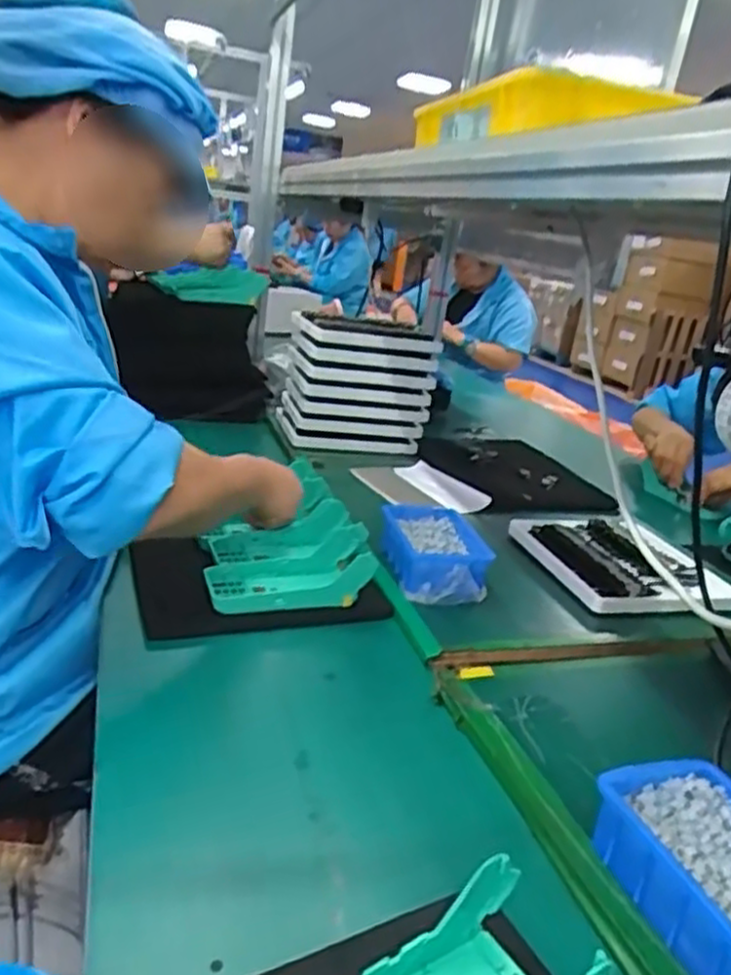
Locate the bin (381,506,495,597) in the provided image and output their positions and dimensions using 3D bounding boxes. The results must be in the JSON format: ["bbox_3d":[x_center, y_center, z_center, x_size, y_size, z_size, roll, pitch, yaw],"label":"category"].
[{"bbox_3d":[0.080,0.077,0.886,0.116,0.054,0.166,8,20,-7],"label":"bin"}]

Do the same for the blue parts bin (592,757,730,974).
[{"bbox_3d":[0.221,0.241,0.464,0.107,0.053,0.152,2,21,-22],"label":"blue parts bin"}]

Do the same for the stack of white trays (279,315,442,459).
[{"bbox_3d":[-0.026,-0.189,1.381,0.239,0.227,0.203,2,21,-21],"label":"stack of white trays"}]

